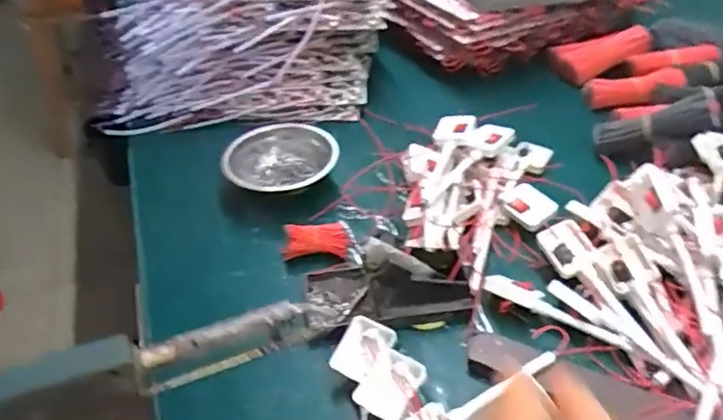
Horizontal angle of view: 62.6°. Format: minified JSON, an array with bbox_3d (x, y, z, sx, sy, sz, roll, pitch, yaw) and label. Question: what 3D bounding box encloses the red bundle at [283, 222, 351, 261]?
[{"bbox_3d":[-0.045,0.030,0.590,0.064,0.027,0.028,-2,41,3],"label":"red bundle"}]

